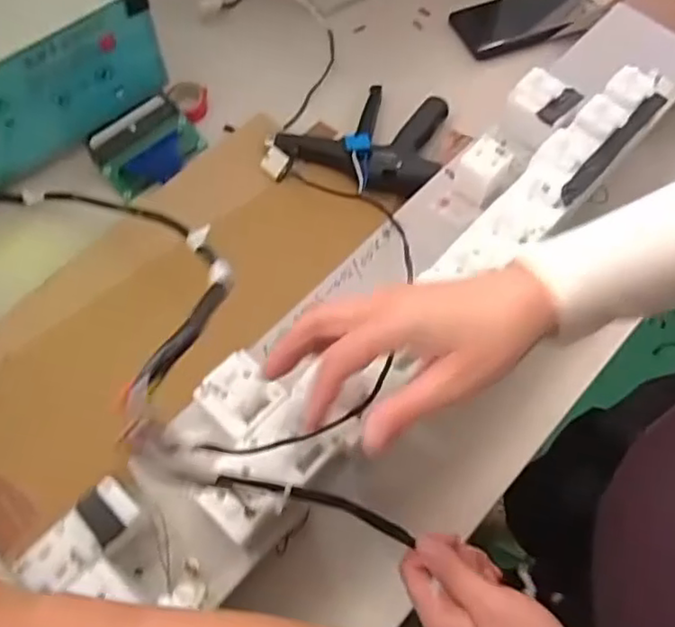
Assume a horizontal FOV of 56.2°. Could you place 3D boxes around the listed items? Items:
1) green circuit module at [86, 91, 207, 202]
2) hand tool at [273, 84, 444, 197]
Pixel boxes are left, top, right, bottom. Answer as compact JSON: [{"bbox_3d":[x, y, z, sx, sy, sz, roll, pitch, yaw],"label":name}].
[{"bbox_3d":[-0.190,-0.172,0.629,0.104,0.026,0.082,-38,70,-18],"label":"green circuit module"},{"bbox_3d":[0.041,-0.186,0.646,0.168,0.041,0.148,30,66,13],"label":"hand tool"}]

